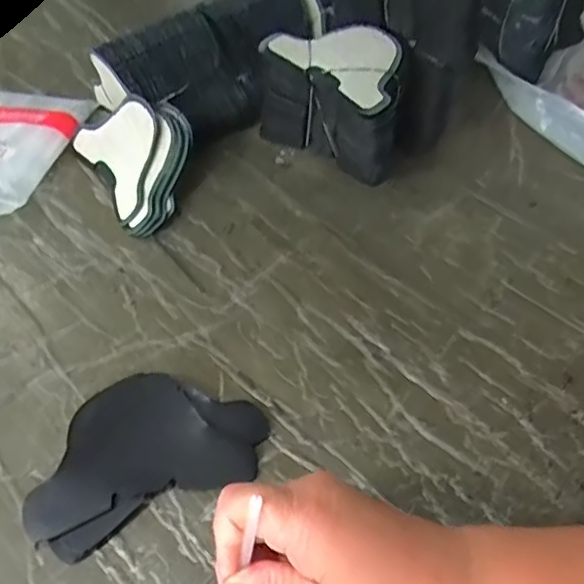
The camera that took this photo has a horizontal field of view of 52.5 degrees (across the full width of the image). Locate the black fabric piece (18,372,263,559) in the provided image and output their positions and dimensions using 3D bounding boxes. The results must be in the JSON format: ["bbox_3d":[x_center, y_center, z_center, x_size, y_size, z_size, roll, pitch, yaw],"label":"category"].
[{"bbox_3d":[-0.092,0.097,0.374,0.145,0.010,0.097,-15,52,-13],"label":"black fabric piece"}]

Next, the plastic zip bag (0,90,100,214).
[{"bbox_3d":[-0.276,-0.136,0.566,0.110,0.033,0.177,12,51,8],"label":"plastic zip bag"}]

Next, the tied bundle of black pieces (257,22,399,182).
[{"bbox_3d":[0.044,-0.172,0.542,0.081,0.112,0.139,-36,59,-26],"label":"tied bundle of black pieces"}]

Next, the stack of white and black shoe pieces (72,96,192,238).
[{"bbox_3d":[-0.140,-0.128,0.539,0.098,0.032,0.144,-46,62,11],"label":"stack of white and black shoe pieces"}]

